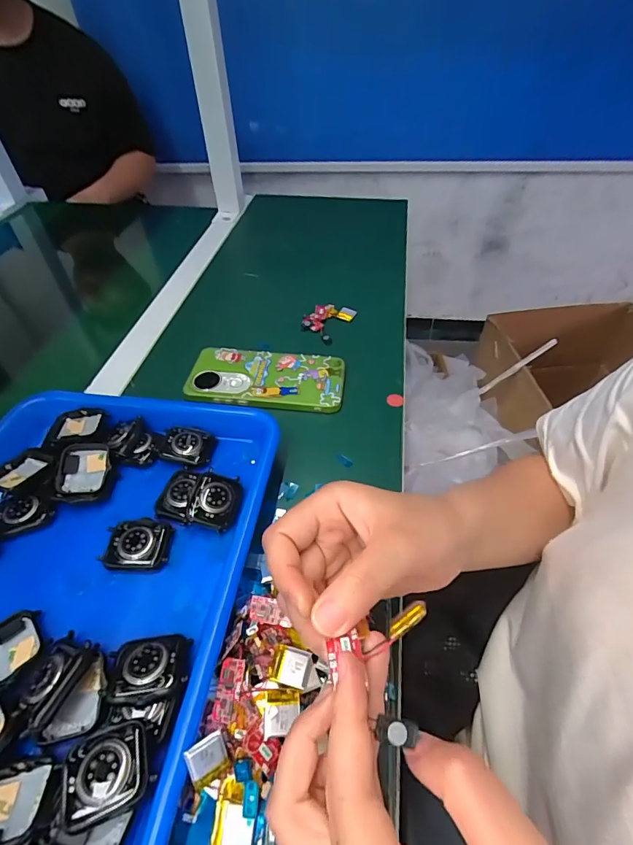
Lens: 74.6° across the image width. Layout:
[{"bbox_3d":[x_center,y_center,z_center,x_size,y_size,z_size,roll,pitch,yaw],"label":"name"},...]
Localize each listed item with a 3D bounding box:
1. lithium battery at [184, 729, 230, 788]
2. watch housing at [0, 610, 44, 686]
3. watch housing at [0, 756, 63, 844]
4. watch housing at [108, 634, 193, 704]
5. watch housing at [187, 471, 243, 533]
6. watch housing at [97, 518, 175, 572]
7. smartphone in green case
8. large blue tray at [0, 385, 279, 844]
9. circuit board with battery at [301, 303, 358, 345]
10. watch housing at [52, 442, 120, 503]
[{"bbox_3d":[-0.053,0.165,0.204,0.019,0.004,0.018,-18,86,-29],"label":"lithium battery"},{"bbox_3d":[-0.188,0.138,0.249,0.043,0.007,0.037,-31,54,-23],"label":"watch housing"},{"bbox_3d":[-0.147,0.183,0.200,0.042,0.016,0.034,-10,48,-6],"label":"watch housing"},{"bbox_3d":[-0.096,0.140,0.240,0.042,0.007,0.035,-4,29,-8],"label":"watch housing"},{"bbox_3d":[-0.076,0.059,0.315,0.033,0.009,0.042,14,55,-9],"label":"watch housing"},{"bbox_3d":[-0.127,0.087,0.297,0.045,0.010,0.037,2,48,4],"label":"watch housing"},{"bbox_3d":[-0.051,-0.045,0.428,0.156,0.014,0.072,4,49,7],"label":"smartphone in green case"},{"bbox_3d":[-0.185,0.107,0.278,0.258,0.038,0.321,6,49,8],"label":"large blue tray"},{"bbox_3d":[0.011,-0.123,0.498,0.051,0.013,0.064,25,54,23],"label":"circuit board with battery"},{"bbox_3d":[-0.185,0.039,0.330,0.042,0.016,0.048,-11,49,-7],"label":"watch housing"}]

